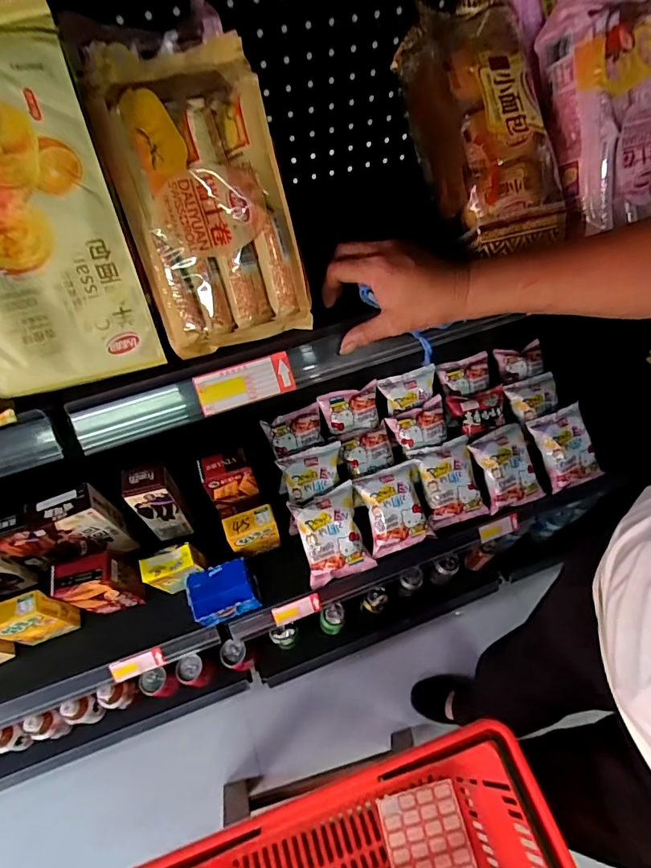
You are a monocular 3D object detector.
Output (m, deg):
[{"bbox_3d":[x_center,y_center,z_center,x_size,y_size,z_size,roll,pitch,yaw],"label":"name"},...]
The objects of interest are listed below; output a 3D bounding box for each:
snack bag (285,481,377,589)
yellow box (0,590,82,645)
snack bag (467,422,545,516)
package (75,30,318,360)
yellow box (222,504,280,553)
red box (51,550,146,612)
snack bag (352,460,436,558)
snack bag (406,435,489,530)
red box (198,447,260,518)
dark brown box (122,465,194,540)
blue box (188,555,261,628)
[{"bbox_3d":[0.014,0.201,0.920,0.133,0.048,0.174,-17,90,-7],"label":"snack bag"},{"bbox_3d":[-0.518,0.331,0.819,0.115,0.147,0.045,-17,59,-9],"label":"yellow box"},{"bbox_3d":[0.394,0.074,0.990,0.134,0.043,0.172,-18,88,-5],"label":"snack bag"},{"bbox_3d":[-0.105,-0.204,0.402,0.133,0.246,0.047,-18,18,-11],"label":"package"},{"bbox_3d":[-0.136,0.190,0.873,0.099,0.121,0.047,-16,59,-9],"label":"yellow box"},{"bbox_3d":[-0.404,0.271,0.829,0.101,0.183,0.069,-7,58,-3],"label":"red box"},{"bbox_3d":[0.144,0.152,0.944,0.136,0.045,0.168,-14,86,-6],"label":"snack bag"},{"bbox_3d":[0.262,0.104,0.977,0.126,0.045,0.167,-15,87,-5],"label":"snack bag"},{"bbox_3d":[-0.189,0.104,0.925,0.098,0.171,0.062,-18,59,-10],"label":"red box"},{"bbox_3d":[-0.317,0.135,0.879,0.075,0.214,0.050,-18,59,-10],"label":"dark brown box"},{"bbox_3d":[-0.188,0.296,0.855,0.119,0.084,0.084,-17,59,-9],"label":"blue box"}]

